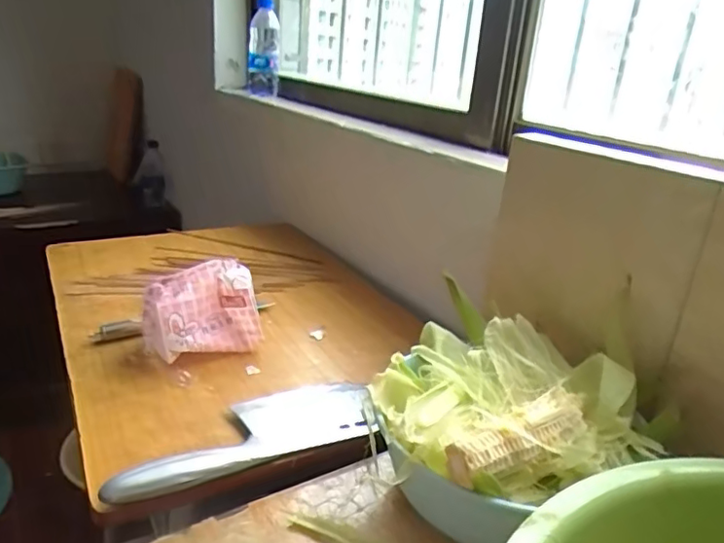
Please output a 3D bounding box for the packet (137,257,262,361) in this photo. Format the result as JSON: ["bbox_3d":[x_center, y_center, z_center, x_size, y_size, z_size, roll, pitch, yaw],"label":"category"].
[{"bbox_3d":[-0.145,0.043,0.527,0.103,0.094,0.040,-6,24,-24],"label":"packet"}]

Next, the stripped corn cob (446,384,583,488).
[{"bbox_3d":[0.102,0.106,0.360,0.100,0.033,0.029,-10,26,-32],"label":"stripped corn cob"}]

